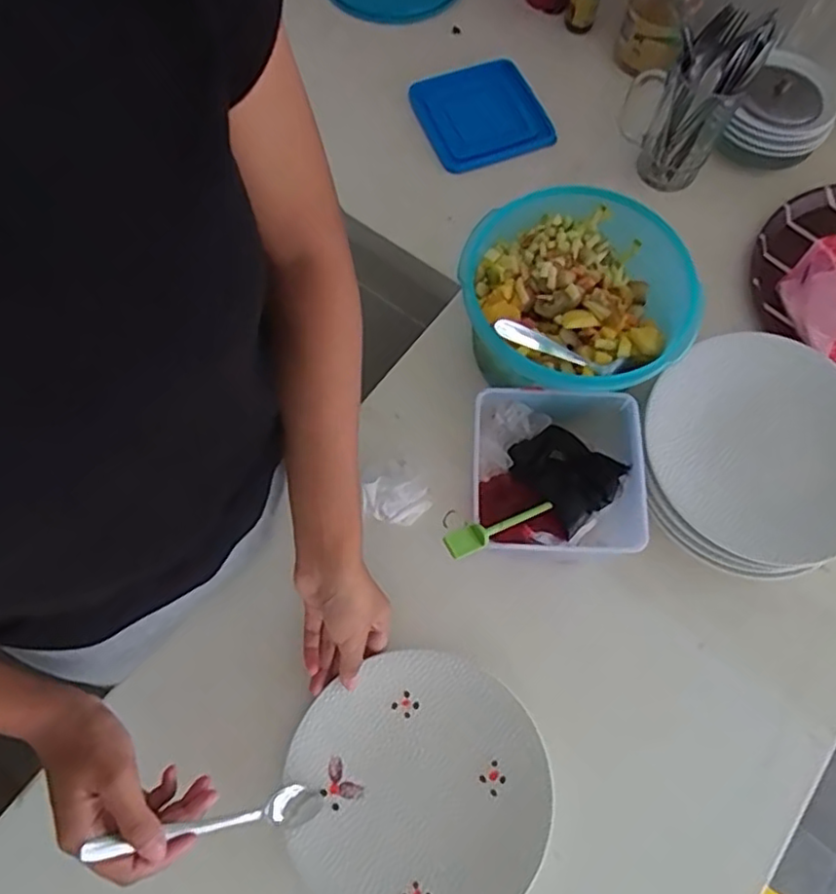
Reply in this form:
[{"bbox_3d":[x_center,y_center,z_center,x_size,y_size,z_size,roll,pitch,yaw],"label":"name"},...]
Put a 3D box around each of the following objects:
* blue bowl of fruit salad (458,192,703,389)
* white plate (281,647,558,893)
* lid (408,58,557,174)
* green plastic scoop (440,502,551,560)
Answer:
[{"bbox_3d":[0.140,-0.126,0.585,0.189,0.102,0.192,0,69,0],"label":"blue bowl of fruit salad"},{"bbox_3d":[0.001,0.270,0.504,0.197,0.021,0.196,0,67,0],"label":"white plate"},{"bbox_3d":[0.074,-0.391,0.756,0.135,0.018,0.137,-22,74,-6],"label":"lid"},{"bbox_3d":[0.067,0.062,0.512,0.122,0.011,0.020,-15,63,-44],"label":"green plastic scoop"}]

